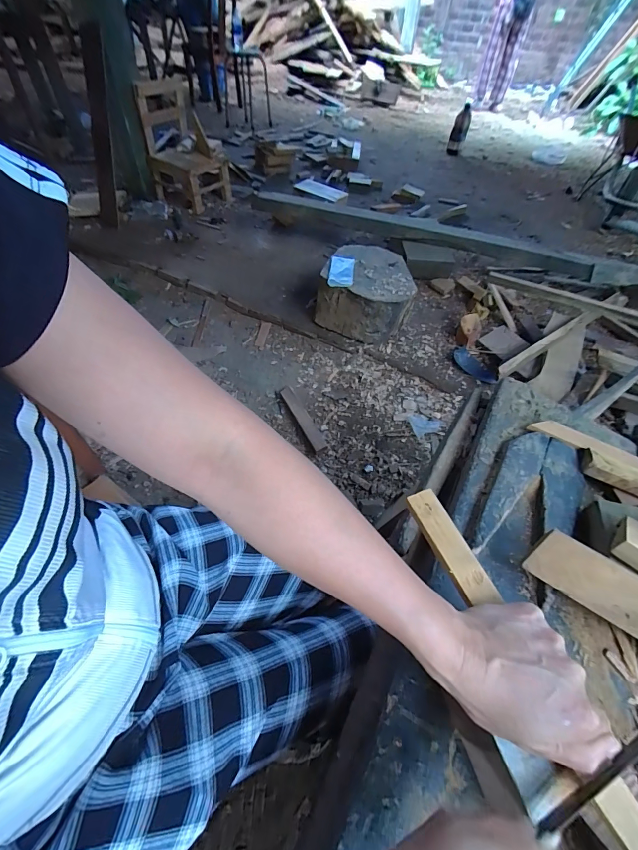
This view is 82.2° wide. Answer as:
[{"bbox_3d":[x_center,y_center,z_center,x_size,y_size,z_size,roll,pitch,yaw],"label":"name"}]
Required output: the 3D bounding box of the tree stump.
[{"bbox_3d":[0.214,-0.575,1.548,0.366,0.236,0.443,17,53,11],"label":"tree stump"}]

